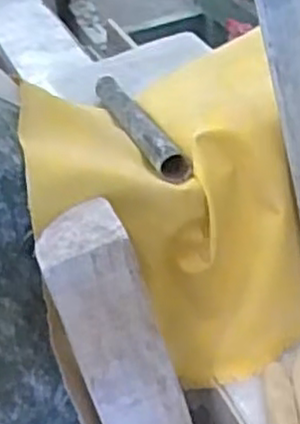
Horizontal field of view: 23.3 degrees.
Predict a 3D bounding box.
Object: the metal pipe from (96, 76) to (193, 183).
[{"bbox_3d":[-0.015,-0.087,0.699,0.030,0.023,0.279,-13,26,-10],"label":"metal pipe"}]

